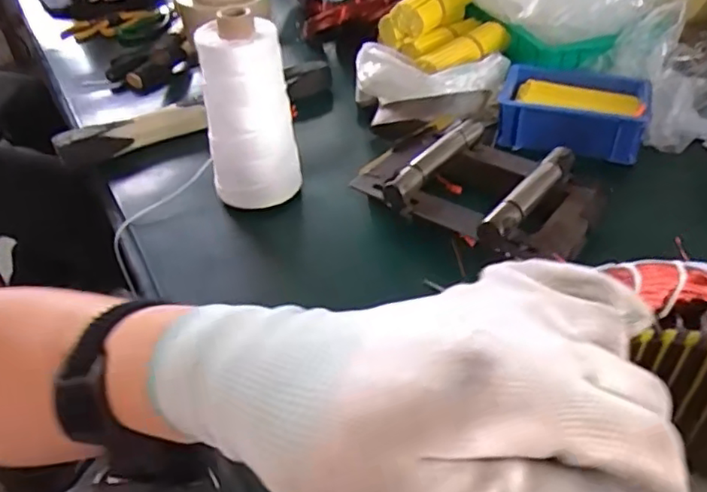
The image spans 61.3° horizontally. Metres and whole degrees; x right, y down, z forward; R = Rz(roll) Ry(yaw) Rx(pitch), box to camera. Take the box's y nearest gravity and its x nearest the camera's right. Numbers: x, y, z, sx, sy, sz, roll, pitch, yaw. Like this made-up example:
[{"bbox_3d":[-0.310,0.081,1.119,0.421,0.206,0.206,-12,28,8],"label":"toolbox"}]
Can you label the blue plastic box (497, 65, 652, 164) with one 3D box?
[{"bbox_3d":[0.228,-0.141,0.625,0.140,0.052,0.102,11,43,17],"label":"blue plastic box"}]

